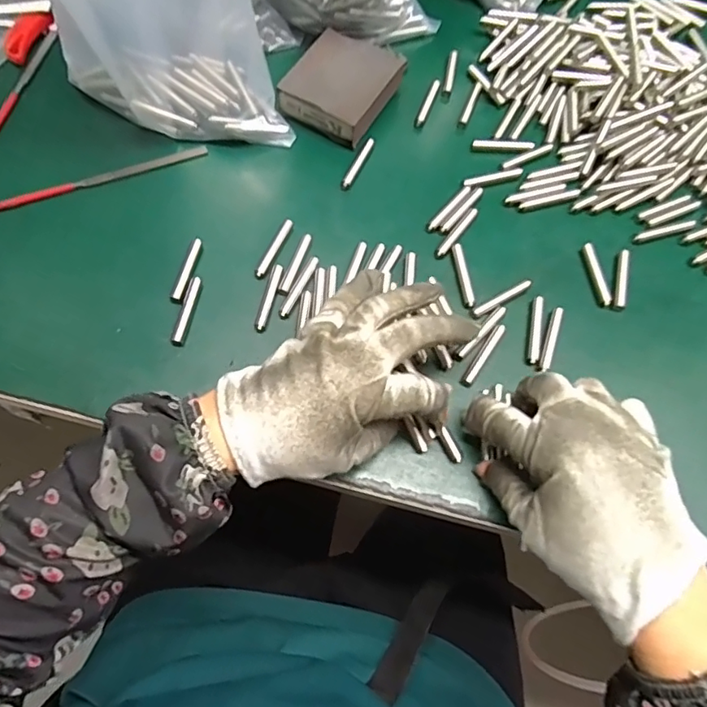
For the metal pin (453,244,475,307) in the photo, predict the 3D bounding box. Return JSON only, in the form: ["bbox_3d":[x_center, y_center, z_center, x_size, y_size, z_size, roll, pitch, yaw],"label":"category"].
[{"bbox_3d":[0.076,-0.055,0.365,0.007,0.004,0.050,-5,67,-5],"label":"metal pin"}]

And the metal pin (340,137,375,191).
[{"bbox_3d":[0.003,-0.144,0.401,0.008,0.006,0.049,24,68,8],"label":"metal pin"}]

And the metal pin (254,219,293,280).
[{"bbox_3d":[-0.055,-0.074,0.368,0.006,0.006,0.050,24,68,8],"label":"metal pin"}]

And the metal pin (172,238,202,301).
[{"bbox_3d":[-0.113,-0.058,0.358,0.006,0.005,0.047,11,66,2],"label":"metal pin"}]

